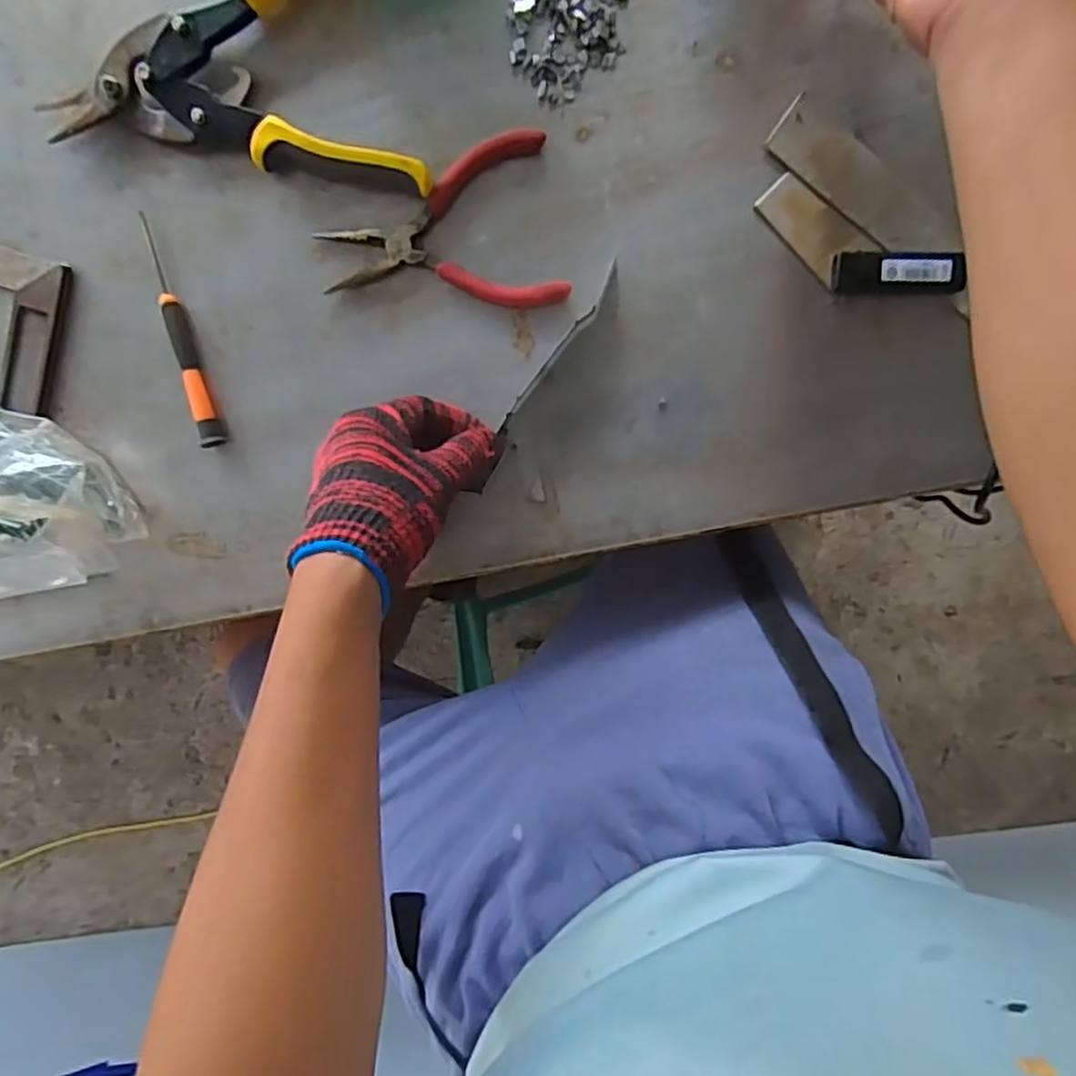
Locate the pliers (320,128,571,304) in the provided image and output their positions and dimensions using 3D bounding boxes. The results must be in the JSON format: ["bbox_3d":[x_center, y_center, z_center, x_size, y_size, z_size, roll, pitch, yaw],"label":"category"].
[{"bbox_3d":[-0.060,-0.186,0.444,0.143,0.011,0.101,-10,99,2],"label":"pliers"}]

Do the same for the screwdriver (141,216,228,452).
[{"bbox_3d":[-0.225,-0.128,0.453,0.015,0.011,0.141,-12,99,2],"label":"screwdriver"}]

